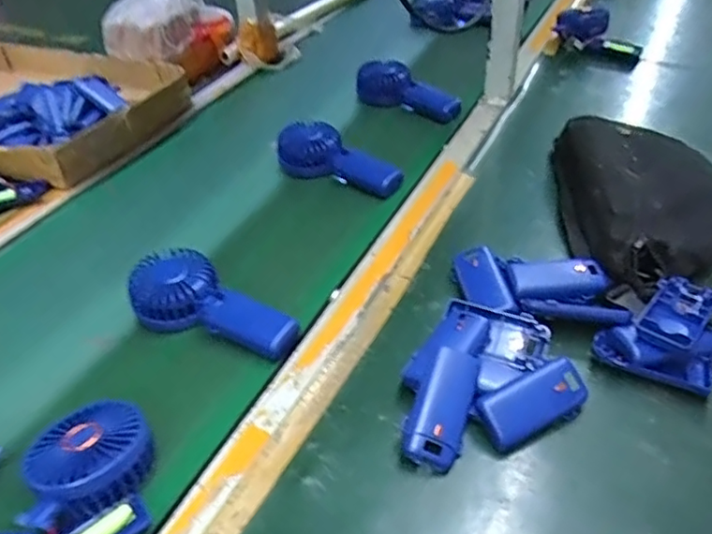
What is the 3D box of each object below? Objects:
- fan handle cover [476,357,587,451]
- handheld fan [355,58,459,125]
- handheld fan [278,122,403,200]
[{"bbox_3d":[0.142,0.108,0.469,0.091,0.019,0.043,-22,82,-17],"label":"fan handle cover"},{"bbox_3d":[0.084,-0.274,0.916,0.188,0.046,0.060,26,50,30],"label":"handheld fan"},{"bbox_3d":[-0.022,-0.137,0.765,0.186,0.051,0.075,23,48,28],"label":"handheld fan"}]

